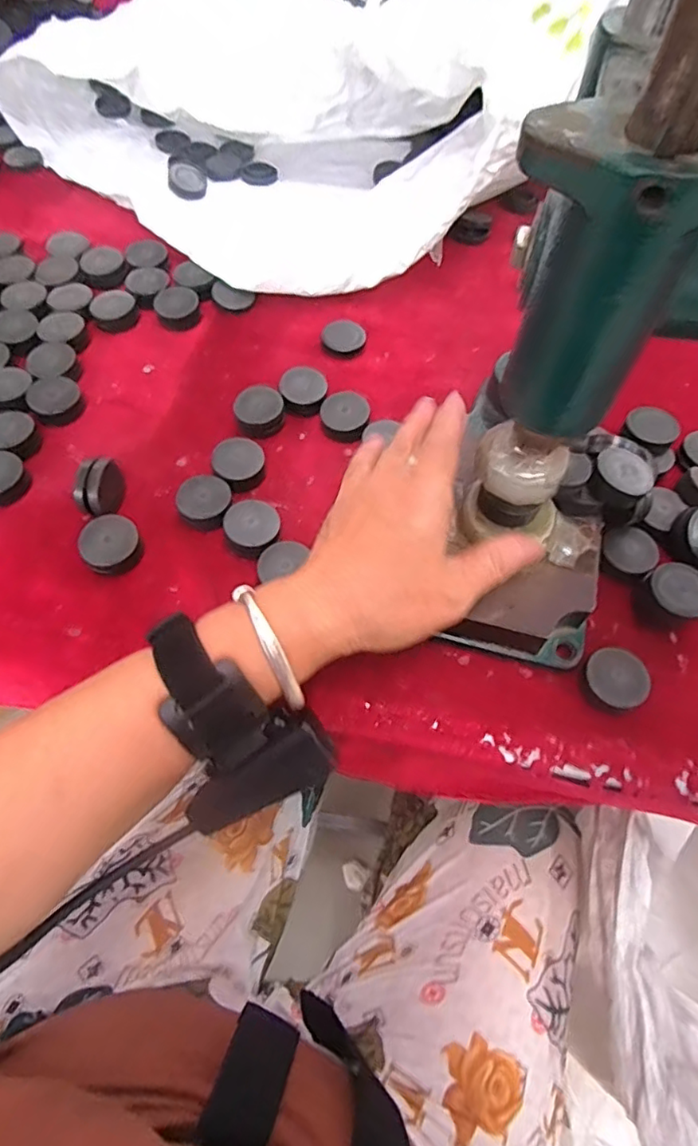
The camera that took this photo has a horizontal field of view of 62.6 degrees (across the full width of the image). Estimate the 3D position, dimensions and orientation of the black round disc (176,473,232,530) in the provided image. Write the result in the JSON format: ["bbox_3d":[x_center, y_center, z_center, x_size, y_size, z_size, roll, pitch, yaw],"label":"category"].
[{"bbox_3d":[-0.088,-0.043,0.352,0.032,0.015,0.032,7,61,1],"label":"black round disc"}]

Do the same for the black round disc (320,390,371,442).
[{"bbox_3d":[-0.003,-0.108,0.388,0.032,0.010,0.037,10,61,3],"label":"black round disc"}]

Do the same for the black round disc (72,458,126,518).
[{"bbox_3d":[-0.148,-0.048,0.341,0.018,0.034,0.030,13,61,5],"label":"black round disc"}]

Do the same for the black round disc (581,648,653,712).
[{"bbox_3d":[0.143,0.057,0.307,0.032,0.010,0.032,1,61,-2],"label":"black round disc"}]

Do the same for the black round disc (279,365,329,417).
[{"bbox_3d":[-0.031,-0.127,0.399,0.031,0.016,0.036,5,61,0],"label":"black round disc"}]

